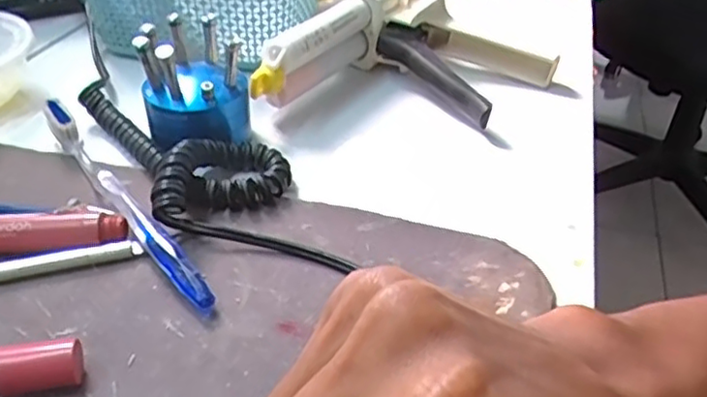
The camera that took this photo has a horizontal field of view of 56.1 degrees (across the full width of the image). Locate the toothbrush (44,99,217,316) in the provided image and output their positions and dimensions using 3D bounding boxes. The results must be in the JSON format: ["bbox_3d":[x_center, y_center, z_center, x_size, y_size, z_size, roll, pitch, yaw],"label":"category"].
[{"bbox_3d":[-0.118,-0.002,0.331,0.013,0.021,0.181,-24,44,-31],"label":"toothbrush"}]

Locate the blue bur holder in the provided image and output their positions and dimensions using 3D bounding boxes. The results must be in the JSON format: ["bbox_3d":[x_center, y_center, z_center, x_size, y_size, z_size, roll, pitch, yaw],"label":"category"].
[{"bbox_3d":[-0.090,-0.066,0.376,0.056,0.067,0.053,-6,37,-11],"label":"blue bur holder"}]

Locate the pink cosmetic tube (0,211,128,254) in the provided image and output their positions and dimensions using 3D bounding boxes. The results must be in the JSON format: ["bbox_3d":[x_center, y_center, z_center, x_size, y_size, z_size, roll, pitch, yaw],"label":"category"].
[{"bbox_3d":[-0.150,0.017,0.306,0.087,0.018,0.015,-1,37,-4],"label":"pink cosmetic tube"}]

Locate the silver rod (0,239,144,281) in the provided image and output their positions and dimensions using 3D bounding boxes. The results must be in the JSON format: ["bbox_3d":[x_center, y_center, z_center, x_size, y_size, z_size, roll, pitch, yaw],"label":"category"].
[{"bbox_3d":[-0.155,0.033,0.293,0.116,0.009,0.007,-11,38,-16],"label":"silver rod"}]

